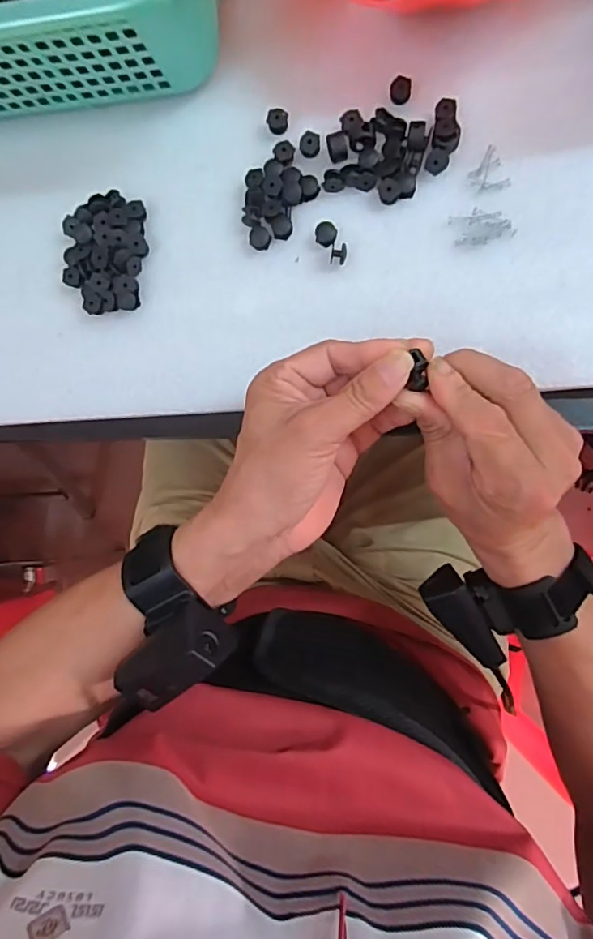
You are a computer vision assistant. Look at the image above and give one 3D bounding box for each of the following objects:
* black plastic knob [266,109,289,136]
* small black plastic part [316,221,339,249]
[{"bbox_3d":[-0.012,-0.229,0.347,0.014,0.006,0.015,0,86,7],"label":"black plastic knob"},{"bbox_3d":[0.019,-0.151,0.339,0.014,0.006,0.013,0,88,8],"label":"small black plastic part"}]

